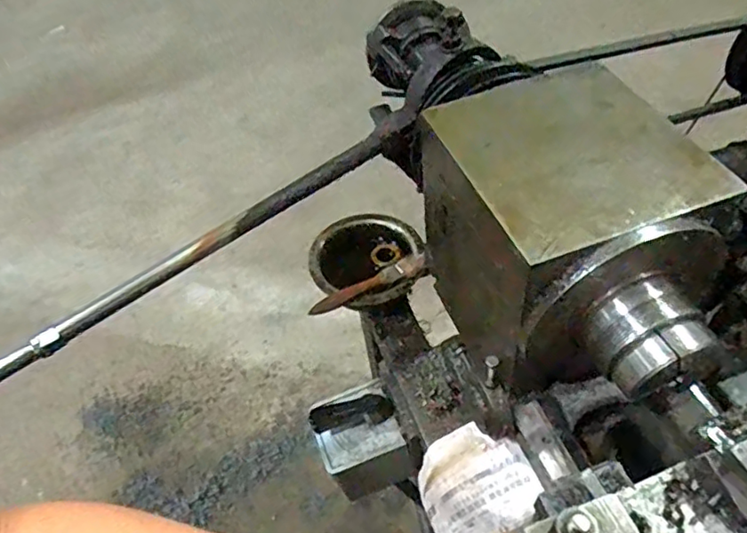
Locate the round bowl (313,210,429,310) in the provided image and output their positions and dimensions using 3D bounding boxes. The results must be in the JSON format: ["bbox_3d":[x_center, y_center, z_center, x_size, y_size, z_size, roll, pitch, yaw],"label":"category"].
[{"bbox_3d":[-0.007,-0.006,0.689,0.128,0.040,0.132,-3,50,4],"label":"round bowl"}]

